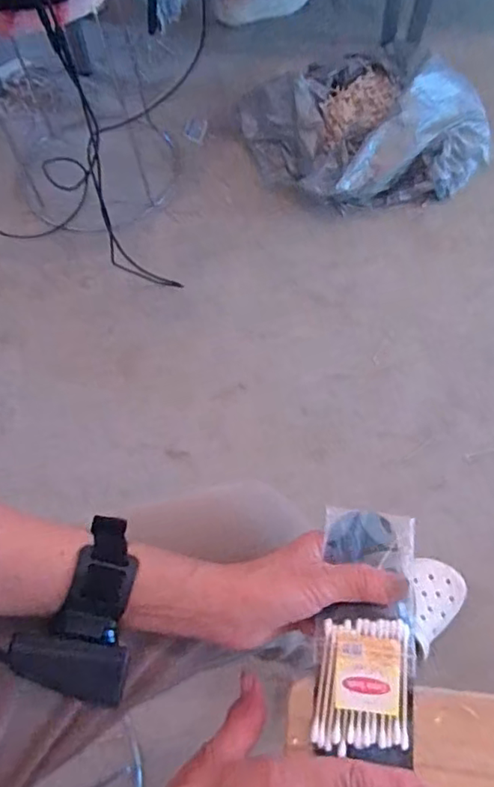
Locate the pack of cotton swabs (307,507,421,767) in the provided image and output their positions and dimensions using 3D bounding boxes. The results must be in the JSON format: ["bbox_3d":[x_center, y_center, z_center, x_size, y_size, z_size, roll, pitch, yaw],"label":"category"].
[{"bbox_3d":[0.080,0.152,0.377,0.063,0.016,0.146,5,65,7],"label":"pack of cotton swabs"}]

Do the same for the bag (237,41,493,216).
[{"bbox_3d":[0.257,-0.585,1.223,0.474,0.181,0.380,-18,63,-5],"label":"bag"}]

